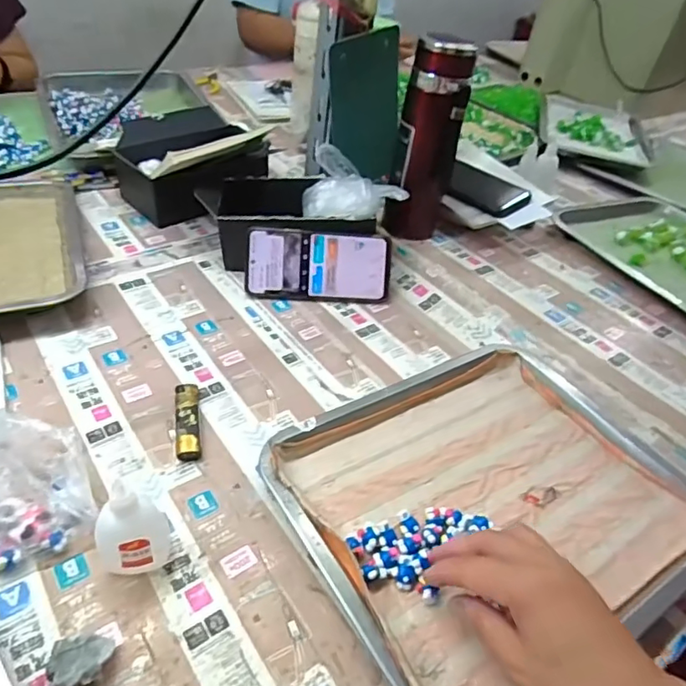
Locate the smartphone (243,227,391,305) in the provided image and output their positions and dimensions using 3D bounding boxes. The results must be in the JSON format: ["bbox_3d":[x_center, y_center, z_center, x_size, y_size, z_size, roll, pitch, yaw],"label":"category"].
[{"bbox_3d":[-0.027,-0.088,0.626,0.162,0.078,0.011,2,8,-7],"label":"smartphone"}]

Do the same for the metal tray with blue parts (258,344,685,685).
[{"bbox_3d":[0.121,0.120,0.443,0.313,0.026,0.270,-20,49,-29],"label":"metal tray with blue parts"}]

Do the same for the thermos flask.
[{"bbox_3d":[0.102,-0.240,0.666,0.077,0.223,0.087,13,42,7],"label":"thermos flask"}]

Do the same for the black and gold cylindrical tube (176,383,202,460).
[{"bbox_3d":[-0.135,0.067,0.473,0.020,0.017,0.080,-4,43,-14],"label":"black and gold cylindrical tube"}]

